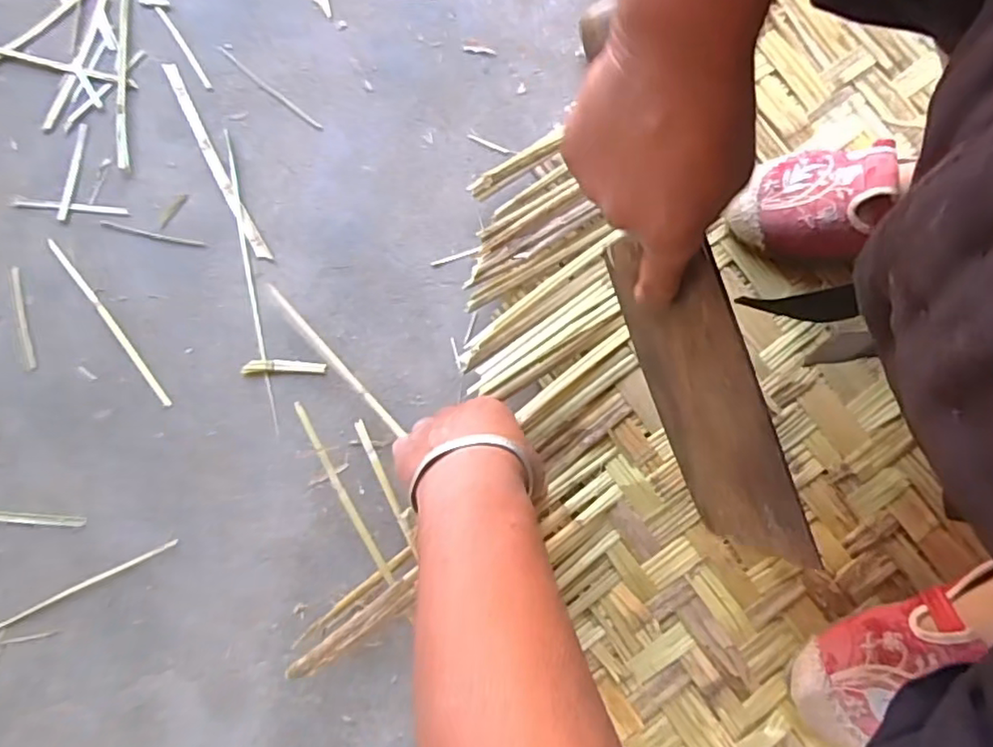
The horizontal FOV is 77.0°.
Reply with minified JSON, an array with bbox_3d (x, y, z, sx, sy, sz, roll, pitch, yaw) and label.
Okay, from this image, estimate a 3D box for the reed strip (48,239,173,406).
[{"bbox_3d":[-0.306,-0.041,0.492,0.008,0.004,0.172,-38,80,-8],"label":"reed strip"}]

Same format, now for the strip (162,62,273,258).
[{"bbox_3d":[-0.237,-0.180,0.521,0.012,0.004,0.201,-28,79,-7],"label":"strip"}]

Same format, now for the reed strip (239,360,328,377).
[{"bbox_3d":[-0.165,-0.005,0.481,0.064,0.006,0.010,-1,77,-1],"label":"reed strip"}]

